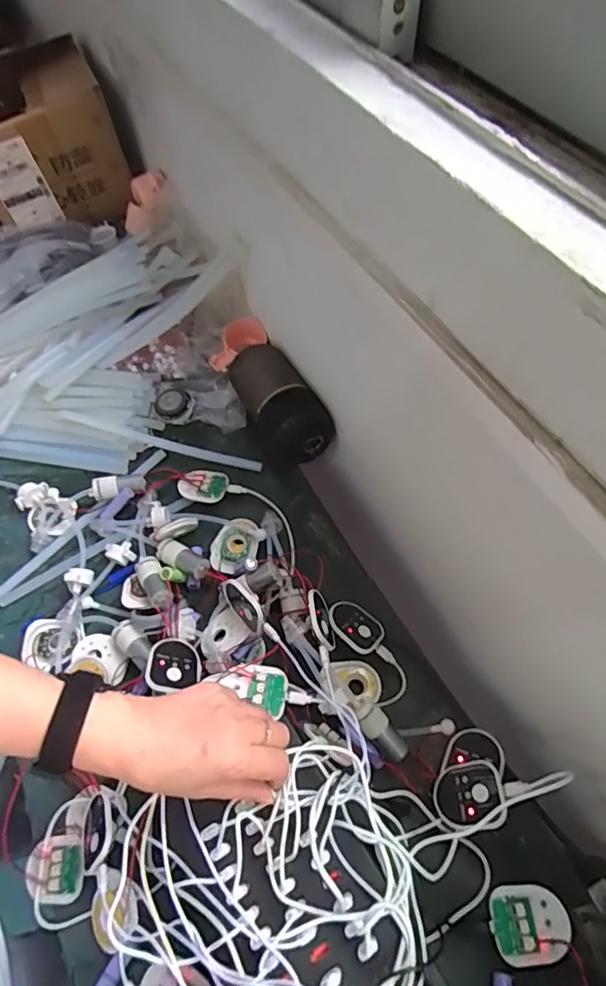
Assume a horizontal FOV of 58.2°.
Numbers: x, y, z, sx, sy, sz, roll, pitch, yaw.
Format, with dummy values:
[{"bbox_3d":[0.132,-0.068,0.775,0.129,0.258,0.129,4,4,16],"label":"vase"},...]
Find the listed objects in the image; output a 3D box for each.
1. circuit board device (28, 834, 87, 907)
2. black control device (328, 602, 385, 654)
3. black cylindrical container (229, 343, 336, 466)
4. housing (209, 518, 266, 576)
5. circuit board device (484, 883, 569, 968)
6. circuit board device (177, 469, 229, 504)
[{"bbox_3d":[-0.213,0.326,0.470,0.049,0.008,0.051,-1,59,1],"label":"circuit board device"},{"bbox_3d":[0.054,0.133,0.551,0.058,0.007,0.048,35,39,13],"label":"black control device"},{"bbox_3d":[-0.030,-0.115,0.682,0.079,0.070,0.161,-21,61,-11],"label":"black cylindrical container"},{"bbox_3d":[-0.077,0.059,0.615,0.045,0.017,0.070,29,64,17],"label":"housing"},{"bbox_3d":[0.177,0.336,0.425,0.058,0.017,0.050,-15,60,-7],"label":"circuit board device"},{"bbox_3d":[-0.121,-0.009,0.657,0.059,0.017,0.048,-3,59,0],"label":"circuit board device"}]

